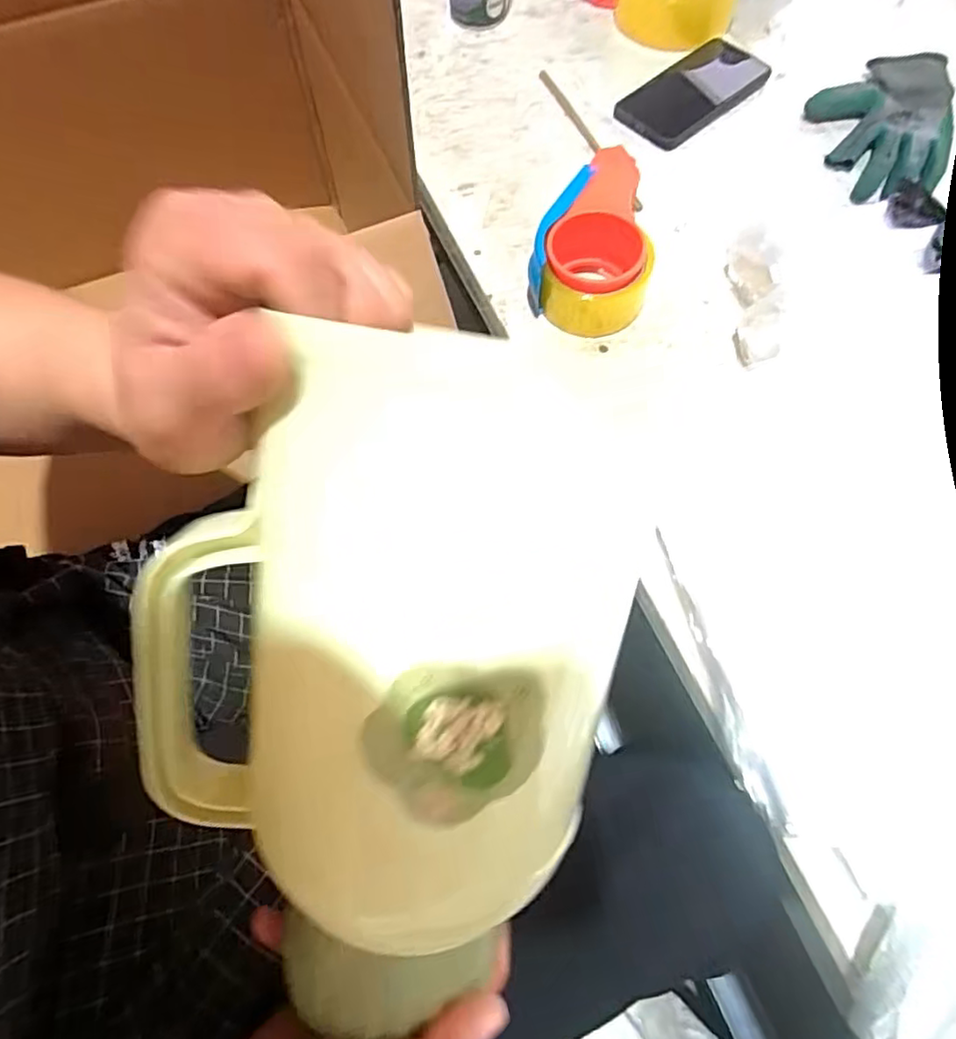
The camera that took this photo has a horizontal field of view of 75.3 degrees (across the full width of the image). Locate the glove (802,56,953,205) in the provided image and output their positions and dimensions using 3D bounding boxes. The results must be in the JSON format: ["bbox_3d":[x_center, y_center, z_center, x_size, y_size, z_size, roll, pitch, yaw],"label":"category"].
[{"bbox_3d":[0.401,-0.397,0.626,0.128,0.028,0.224,16,69,7],"label":"glove"}]

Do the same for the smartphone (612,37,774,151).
[{"bbox_3d":[0.228,-0.447,0.646,0.176,0.012,0.082,-39,72,-14],"label":"smartphone"}]

